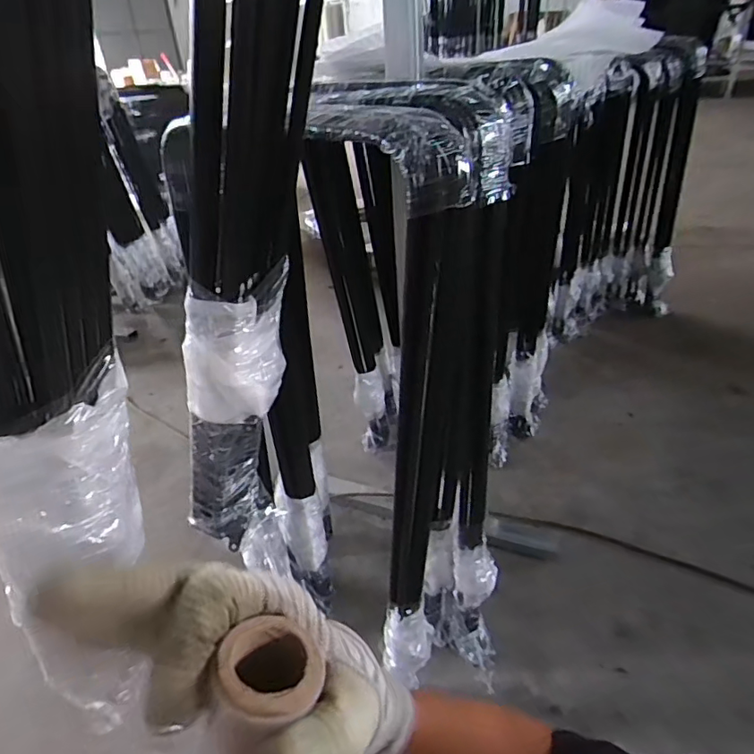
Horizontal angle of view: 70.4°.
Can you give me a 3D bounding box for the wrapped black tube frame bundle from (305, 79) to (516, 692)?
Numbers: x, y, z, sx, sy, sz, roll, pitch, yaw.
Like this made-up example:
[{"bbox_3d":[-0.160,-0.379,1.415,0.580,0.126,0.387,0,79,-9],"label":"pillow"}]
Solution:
[{"bbox_3d":[0.068,0.093,0.689,0.184,0.799,0.257,-3,34,2],"label":"wrapped black tube frame bundle"}]

